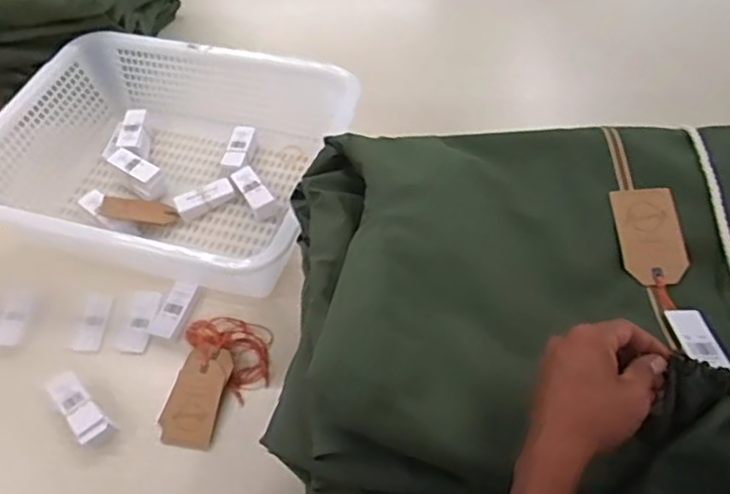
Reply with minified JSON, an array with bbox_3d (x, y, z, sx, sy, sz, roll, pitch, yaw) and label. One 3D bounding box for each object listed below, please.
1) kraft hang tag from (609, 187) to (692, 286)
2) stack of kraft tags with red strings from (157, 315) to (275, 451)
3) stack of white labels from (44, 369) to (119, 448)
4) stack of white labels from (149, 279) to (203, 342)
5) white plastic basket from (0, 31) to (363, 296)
[{"bbox_3d":[0.274,-0.011,0.626,0.059,0.004,0.099,-5,67,7],"label":"kraft hang tag"},{"bbox_3d":[-0.175,0.157,0.784,0.110,0.023,0.164,4,53,7],"label":"stack of kraft tags with red strings"},{"bbox_3d":[-0.331,0.188,0.760,0.097,0.035,0.036,37,63,27],"label":"stack of white labels"},{"bbox_3d":[-0.243,0.081,0.841,0.038,0.015,0.078,13,55,14],"label":"stack of white labels"},{"bbox_3d":[-0.279,-0.116,0.927,0.471,0.141,0.364,10,54,12],"label":"white plastic basket"}]

